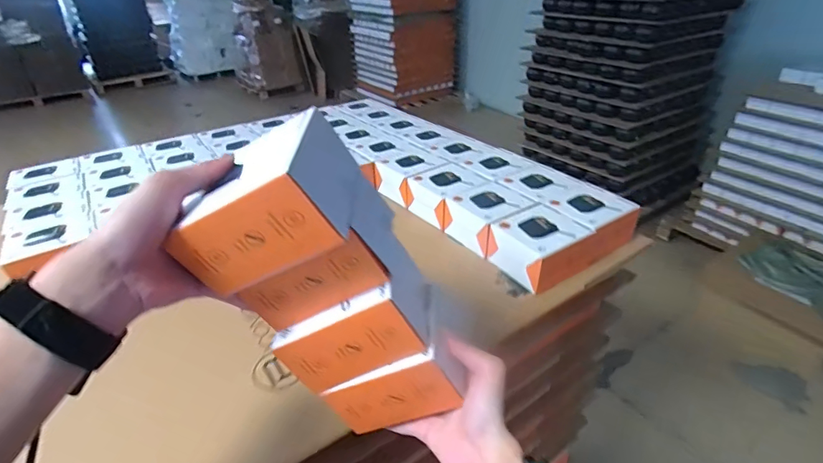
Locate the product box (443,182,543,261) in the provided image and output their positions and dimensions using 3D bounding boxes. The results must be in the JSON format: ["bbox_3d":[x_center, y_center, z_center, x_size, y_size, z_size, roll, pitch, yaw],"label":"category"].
[{"bbox_3d":[0.125,-0.022,0.714,0.111,0.062,0.105,-23,37,-28],"label":"product box"}]

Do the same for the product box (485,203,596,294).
[{"bbox_3d":[0.183,0.018,0.641,0.114,0.055,0.102,-20,36,-25],"label":"product box"}]

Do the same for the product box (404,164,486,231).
[{"bbox_3d":[0.060,-0.065,0.782,0.113,0.060,0.104,-27,39,-32],"label":"product box"}]

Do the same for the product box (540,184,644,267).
[{"bbox_3d":[0.274,-0.019,0.689,0.121,0.048,0.108,-23,37,-28],"label":"product box"}]

